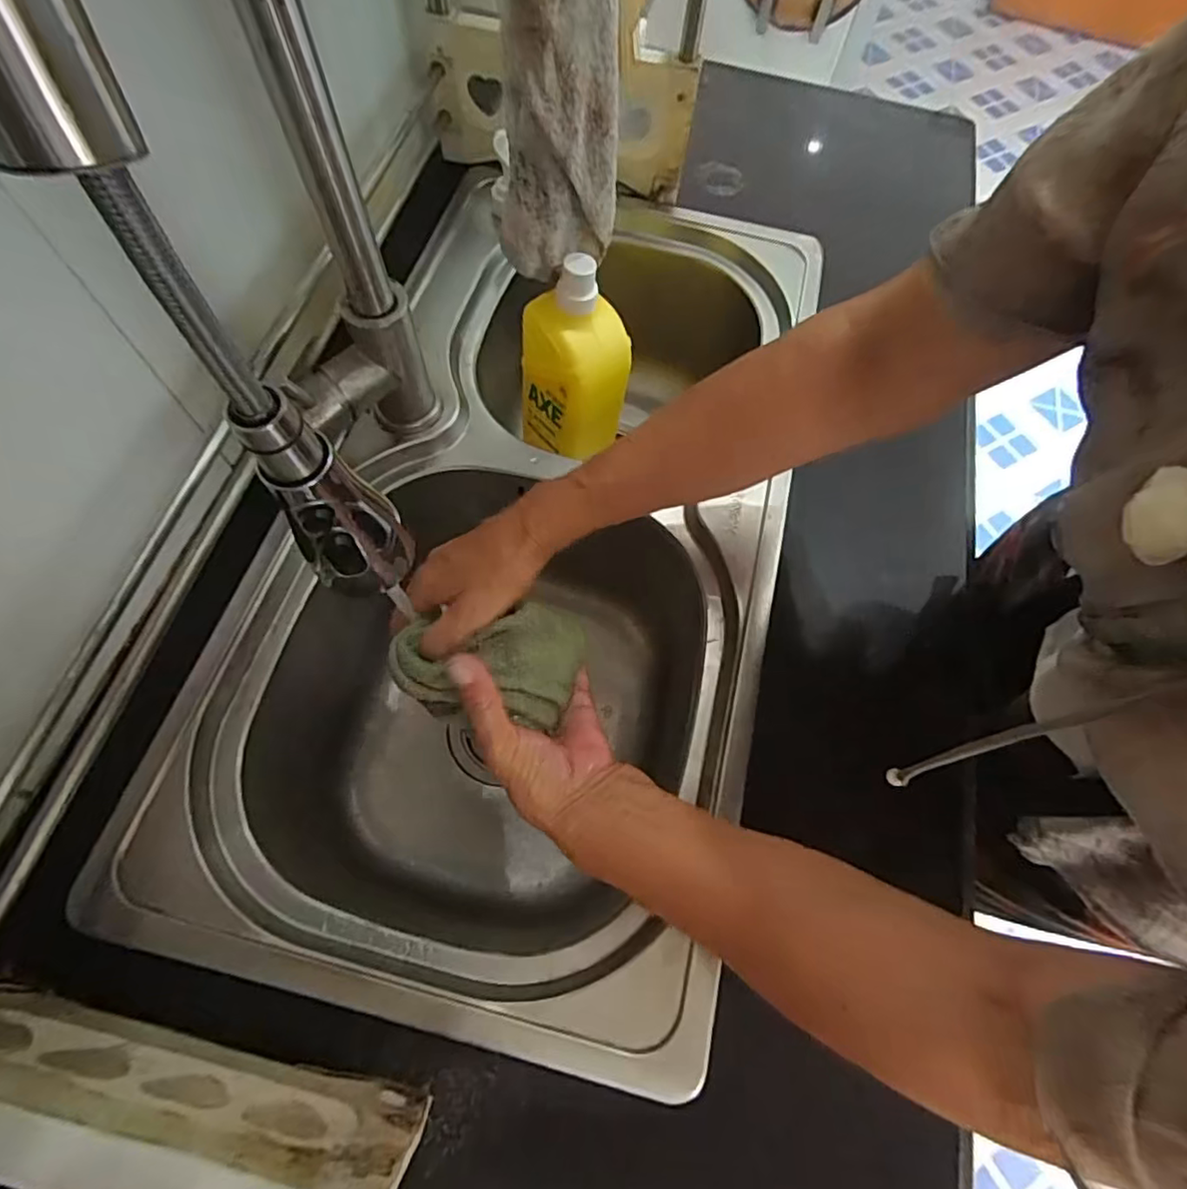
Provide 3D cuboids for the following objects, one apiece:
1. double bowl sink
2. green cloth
[{"bbox_3d":[-0.039,-0.040,0.563,0.365,0.206,0.712,16,67,5],"label":"double bowl sink"},{"bbox_3d":[-0.066,0.041,0.380,0.117,0.027,0.071,3,67,-1],"label":"green cloth"}]

